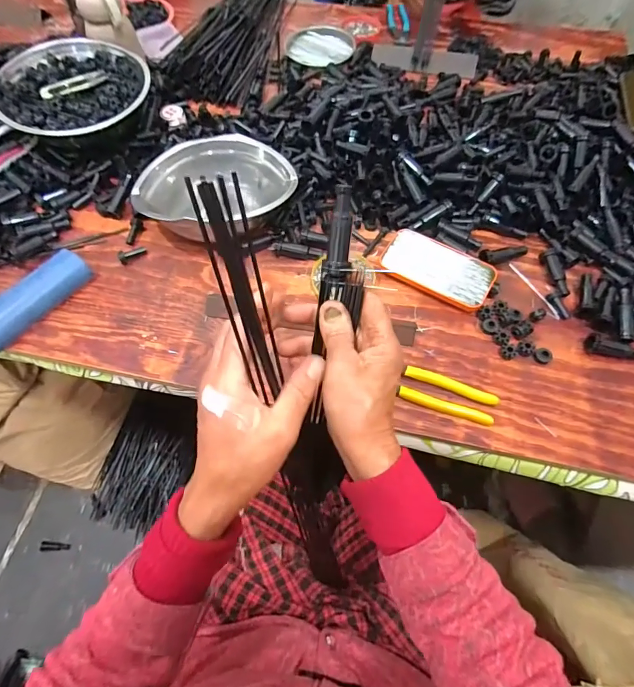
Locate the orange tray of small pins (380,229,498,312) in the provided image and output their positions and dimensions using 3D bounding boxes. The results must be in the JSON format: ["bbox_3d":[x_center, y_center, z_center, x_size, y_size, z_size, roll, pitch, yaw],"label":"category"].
[{"bbox_3d":[0.162,-0.099,0.558,0.143,0.023,0.073,29,71,13],"label":"orange tray of small pins"}]

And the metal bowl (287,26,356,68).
[{"bbox_3d":[0.010,-0.586,0.815,0.126,0.017,0.142,11,68,7],"label":"metal bowl"}]

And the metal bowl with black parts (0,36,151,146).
[{"bbox_3d":[-0.372,-0.385,0.638,0.214,0.061,0.191,1,62,1],"label":"metal bowl with black parts"}]

